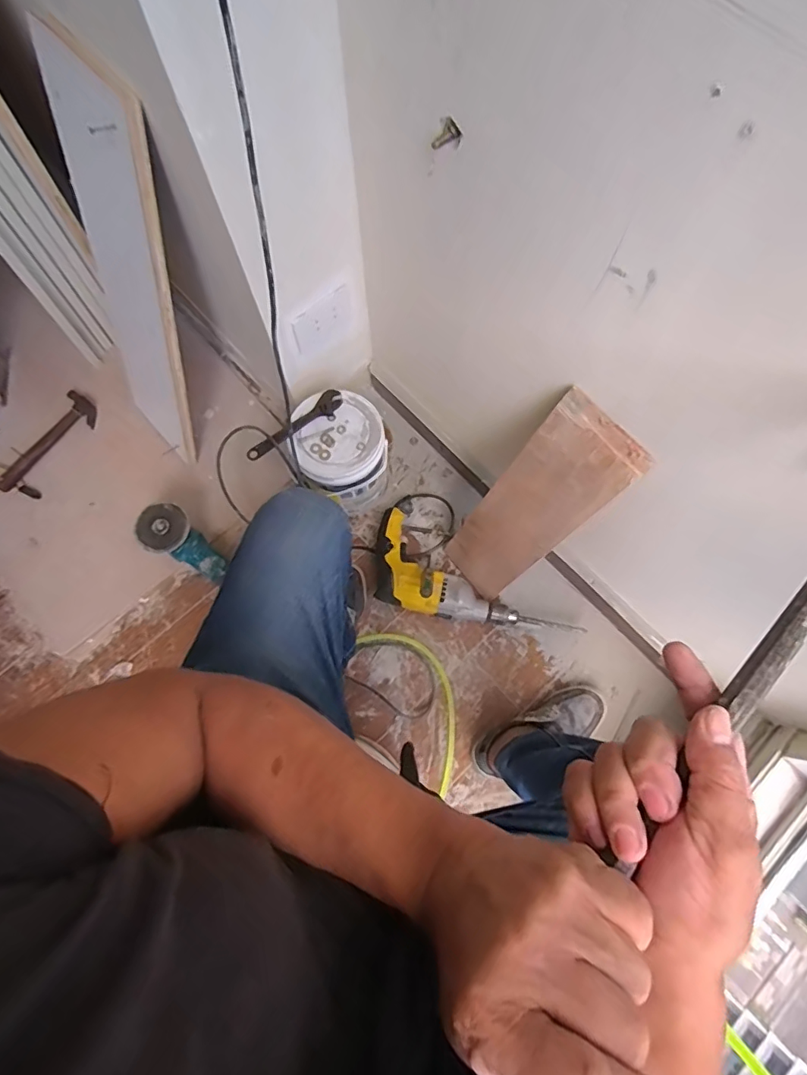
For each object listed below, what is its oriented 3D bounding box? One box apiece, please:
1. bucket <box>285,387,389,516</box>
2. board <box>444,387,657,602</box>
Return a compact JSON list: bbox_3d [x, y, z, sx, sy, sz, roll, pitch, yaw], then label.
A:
[{"bbox_3d":[-0.117,-0.154,1.001,0.170,0.210,0.171,0,74,0],"label":"bucket"},{"bbox_3d":[0.193,-0.034,0.814,0.016,0.459,0.139,-34,77,-28],"label":"board"}]

